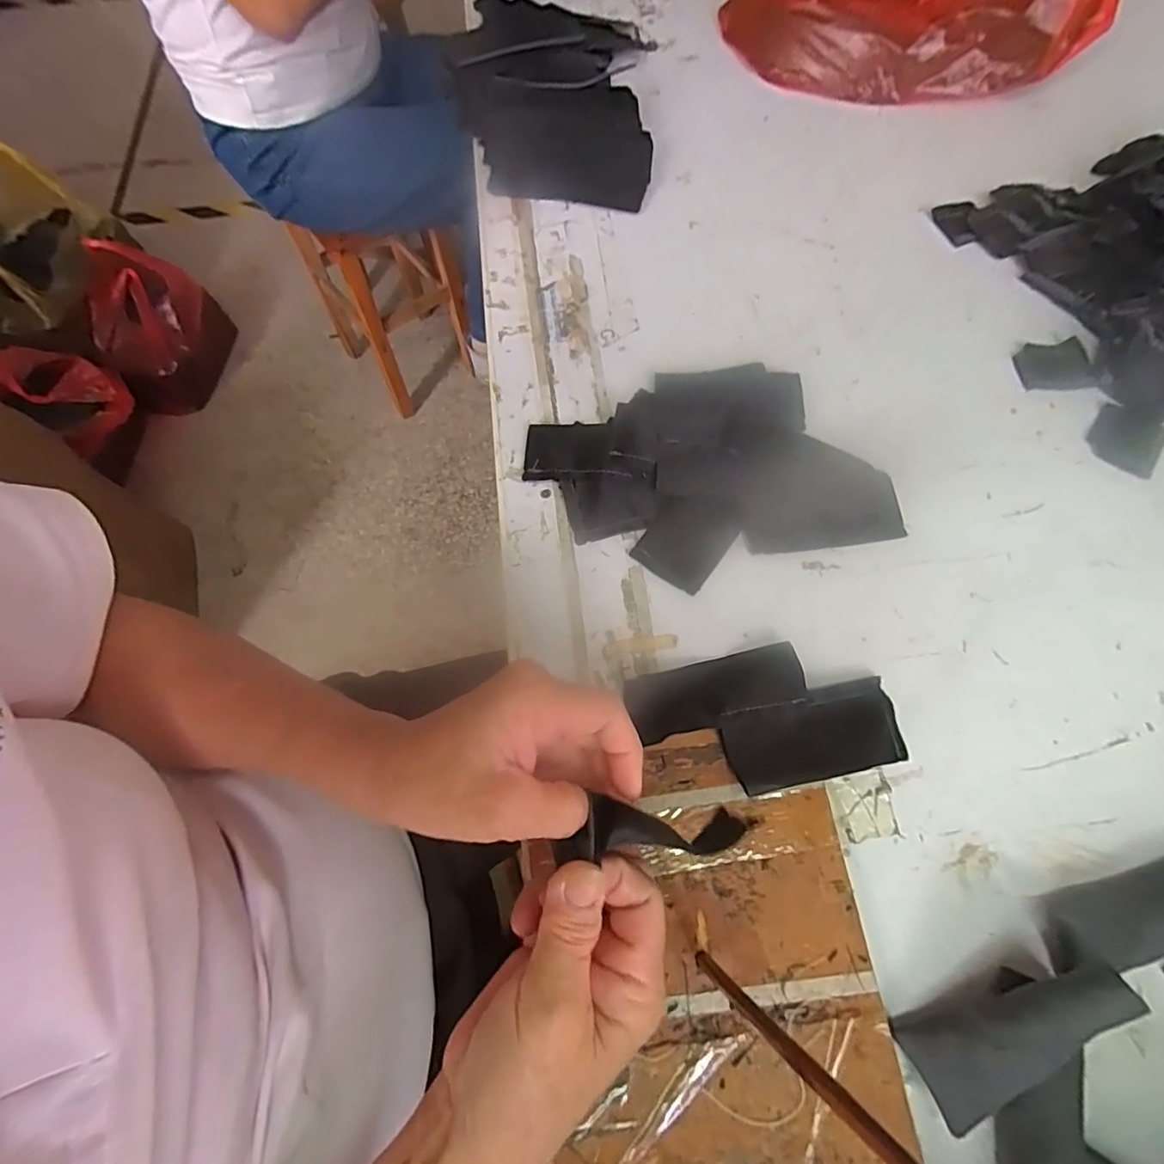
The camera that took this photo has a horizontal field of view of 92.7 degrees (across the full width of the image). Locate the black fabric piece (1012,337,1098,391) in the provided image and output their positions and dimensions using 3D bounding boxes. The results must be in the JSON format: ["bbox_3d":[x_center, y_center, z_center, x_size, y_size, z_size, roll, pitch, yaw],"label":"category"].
[{"bbox_3d":[0.388,-0.179,0.457,0.058,0.004,0.049,-1,67,1],"label":"black fabric piece"}]

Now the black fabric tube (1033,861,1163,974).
[{"bbox_3d":[0.302,0.180,0.297,0.102,0.021,0.039,-14,68,-4],"label":"black fabric tube"}]

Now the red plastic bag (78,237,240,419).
[{"bbox_3d":[-1.025,-0.625,1.319,0.284,0.228,0.280,-37,71,-13],"label":"red plastic bag"}]

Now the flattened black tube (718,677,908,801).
[{"bbox_3d":[0.143,0.092,0.334,0.116,0.013,0.050,-9,67,-16],"label":"flattened black tube"}]

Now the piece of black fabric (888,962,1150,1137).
[{"bbox_3d":[0.209,0.216,0.266,0.103,0.016,0.040,-36,69,12],"label":"piece of black fabric"}]

